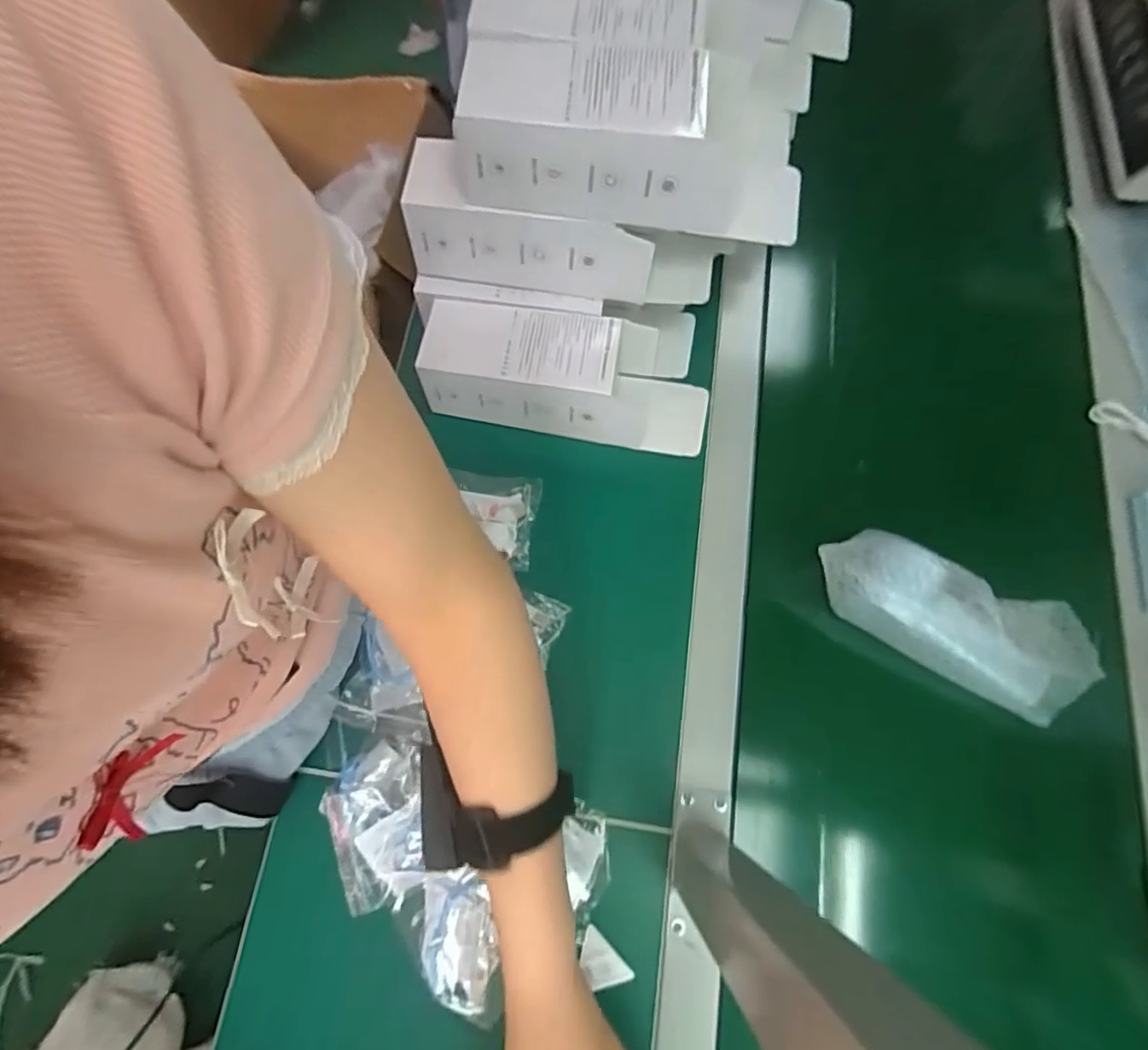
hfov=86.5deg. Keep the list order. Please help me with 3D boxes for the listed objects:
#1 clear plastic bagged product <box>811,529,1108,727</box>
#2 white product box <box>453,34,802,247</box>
[{"bbox_3d":[0.281,0.067,0.465,0.194,0.062,0.077,25,75,9],"label":"clear plastic bagged product"},{"bbox_3d":[0.044,-0.277,0.432,0.238,0.081,0.089,5,73,3],"label":"white product box"}]

